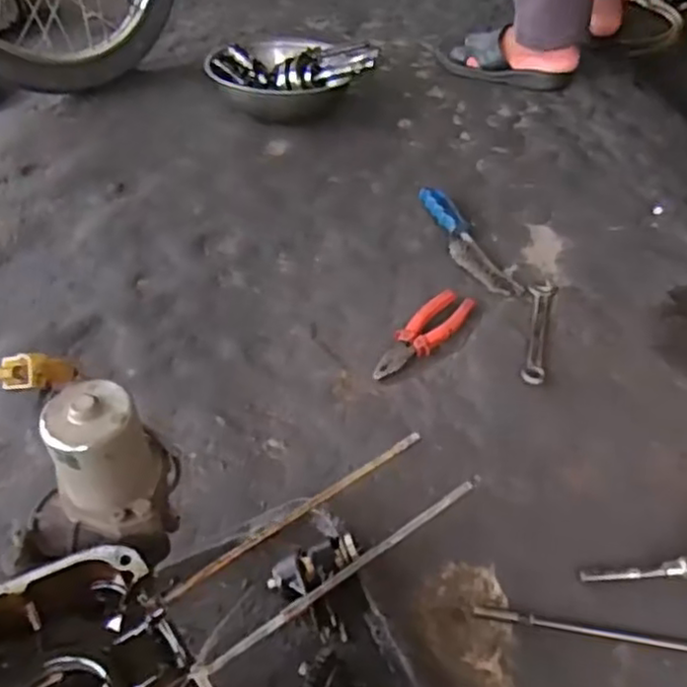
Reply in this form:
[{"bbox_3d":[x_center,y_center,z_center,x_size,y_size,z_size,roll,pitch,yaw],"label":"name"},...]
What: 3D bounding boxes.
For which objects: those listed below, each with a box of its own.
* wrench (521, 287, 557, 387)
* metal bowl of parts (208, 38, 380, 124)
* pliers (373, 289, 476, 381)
[{"bbox_3d":[0.241,-0.017,0.849,0.029,0.007,0.181,11,48,12],"label":"wrench"},{"bbox_3d":[-0.092,-0.484,1.252,0.295,0.100,0.208,-4,47,-1],"label":"metal bowl of parts"},{"bbox_3d":[0.098,-0.015,0.848,0.058,0.019,0.173,30,54,27],"label":"pliers"}]

